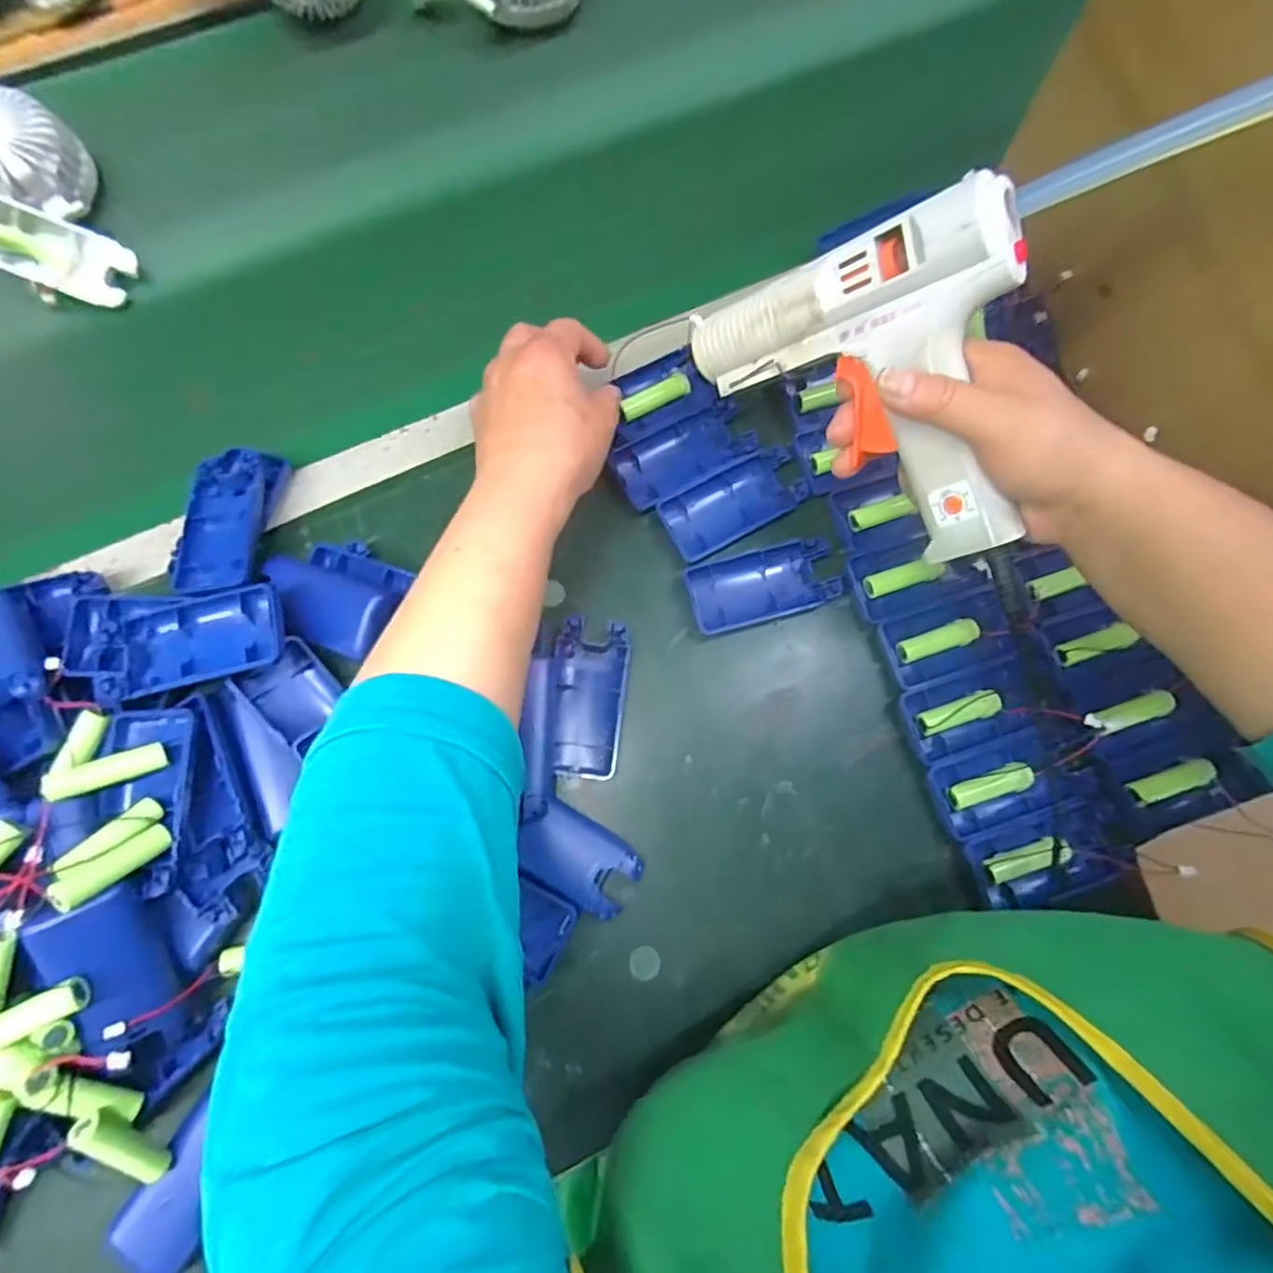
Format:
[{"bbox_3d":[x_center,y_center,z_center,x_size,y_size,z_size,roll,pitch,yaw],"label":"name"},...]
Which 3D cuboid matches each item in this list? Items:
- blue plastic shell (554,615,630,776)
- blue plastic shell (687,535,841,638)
[{"bbox_3d":[-0.030,0.037,0.404,0.045,0.013,0.096,6,77,0],"label":"blue plastic shell"},{"bbox_3d":[0.080,-0.032,0.421,0.094,0.014,0.045,-16,78,-5],"label":"blue plastic shell"}]

